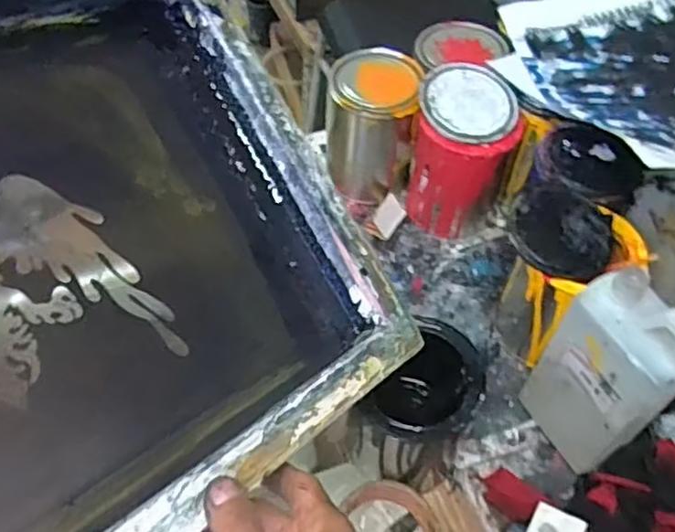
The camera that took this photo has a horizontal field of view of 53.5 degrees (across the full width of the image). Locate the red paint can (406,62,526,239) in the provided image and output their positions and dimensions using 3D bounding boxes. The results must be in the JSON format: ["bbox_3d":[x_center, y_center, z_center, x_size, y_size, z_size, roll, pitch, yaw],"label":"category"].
[{"bbox_3d":[0.141,-0.125,0.759,0.108,0.155,0.111,1,55,-1],"label":"red paint can"}]

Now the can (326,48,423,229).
[{"bbox_3d":[0.038,-0.160,0.798,0.109,0.151,0.118,36,62,21],"label":"can"}]

